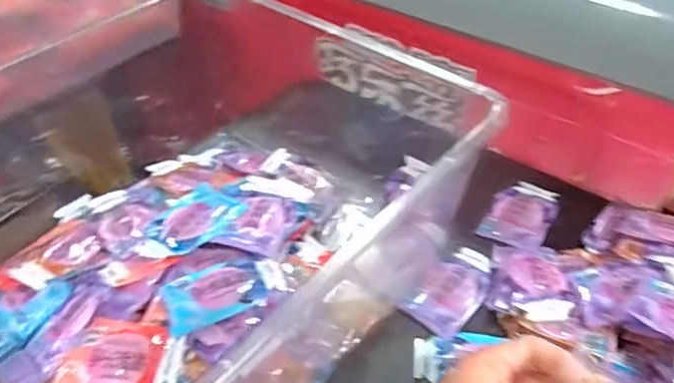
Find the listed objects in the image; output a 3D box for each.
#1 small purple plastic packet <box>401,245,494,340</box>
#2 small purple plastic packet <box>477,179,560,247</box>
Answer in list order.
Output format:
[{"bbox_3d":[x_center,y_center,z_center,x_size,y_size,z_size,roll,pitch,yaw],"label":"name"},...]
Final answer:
[{"bbox_3d":[0.087,0.070,0.414,0.041,0.010,0.081,28,53,27],"label":"small purple plastic packet"},{"bbox_3d":[0.154,0.016,0.468,0.050,0.010,0.077,22,50,22],"label":"small purple plastic packet"}]

